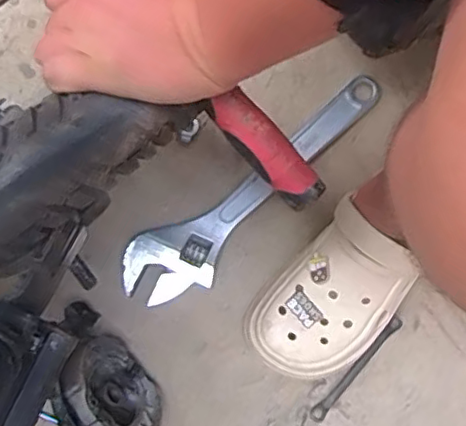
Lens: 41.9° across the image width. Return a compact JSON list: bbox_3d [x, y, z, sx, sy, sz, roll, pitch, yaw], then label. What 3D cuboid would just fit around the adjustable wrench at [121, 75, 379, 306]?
[{"bbox_3d":[0.031,-0.022,0.669,0.348,0.016,0.078,-37,82,-7],"label":"adjustable wrench"}]

